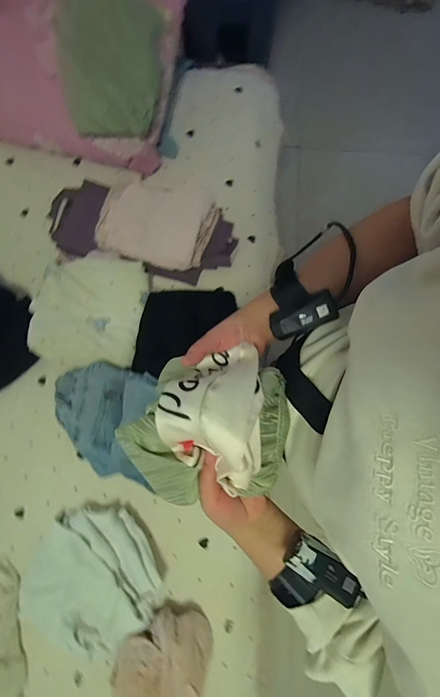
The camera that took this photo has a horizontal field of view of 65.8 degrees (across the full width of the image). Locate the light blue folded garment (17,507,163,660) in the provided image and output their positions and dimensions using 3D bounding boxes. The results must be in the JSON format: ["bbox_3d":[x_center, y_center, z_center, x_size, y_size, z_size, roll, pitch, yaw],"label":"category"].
[{"bbox_3d":[-0.264,0.479,0.707,0.267,0.077,0.266,0,79,0],"label":"light blue folded garment"}]

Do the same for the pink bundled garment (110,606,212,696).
[{"bbox_3d":[-0.116,0.627,0.667,0.175,0.091,0.196,17,79,4],"label":"pink bundled garment"}]

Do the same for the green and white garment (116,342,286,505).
[{"bbox_3d":[-0.015,0.076,0.348,0.168,0.085,0.151,-7,79,-1],"label":"green and white garment"}]

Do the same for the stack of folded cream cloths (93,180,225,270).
[{"bbox_3d":[-0.153,-0.324,0.841,0.277,0.059,0.224,16,80,2],"label":"stack of folded cream cloths"}]

